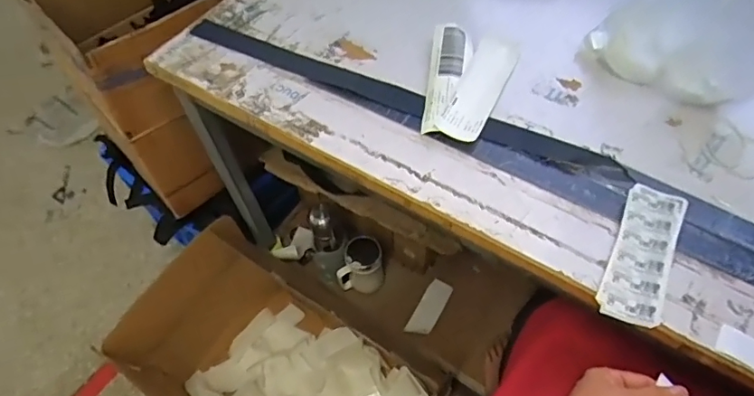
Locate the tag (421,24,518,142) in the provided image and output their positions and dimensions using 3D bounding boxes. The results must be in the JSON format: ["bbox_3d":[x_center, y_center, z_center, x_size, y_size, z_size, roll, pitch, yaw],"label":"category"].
[{"bbox_3d":[0.126,-0.156,0.681,0.111,0.018,0.204,6,57,8],"label":"tag"}]

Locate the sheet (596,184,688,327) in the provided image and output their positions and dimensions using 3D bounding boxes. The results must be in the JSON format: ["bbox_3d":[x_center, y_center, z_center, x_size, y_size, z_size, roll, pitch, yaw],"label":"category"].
[{"bbox_3d":[0.275,0.054,0.526,0.058,0.010,0.163,18,61,20],"label":"sheet"}]

